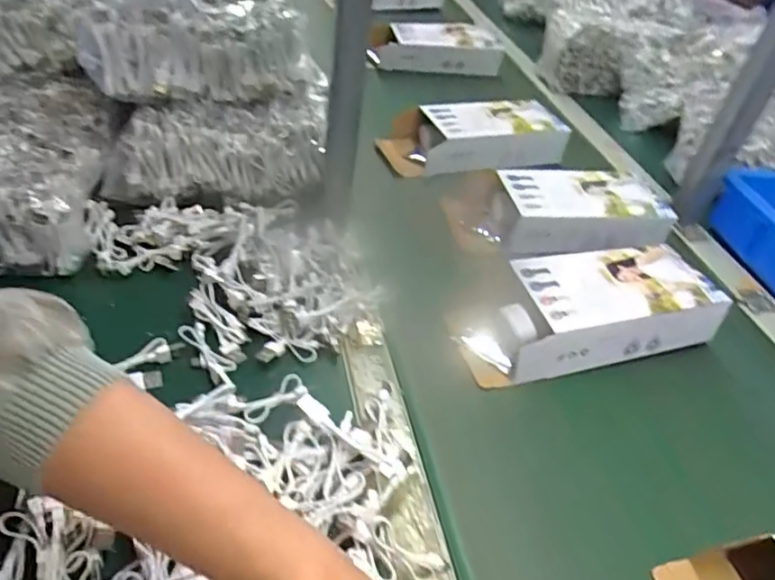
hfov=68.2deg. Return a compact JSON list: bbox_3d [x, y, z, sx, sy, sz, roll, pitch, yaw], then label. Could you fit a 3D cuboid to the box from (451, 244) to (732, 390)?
[{"bbox_3d":[0.188,0.020,0.552,0.247,0.067,0.100,-4,37,-15],"label":"box"}]

